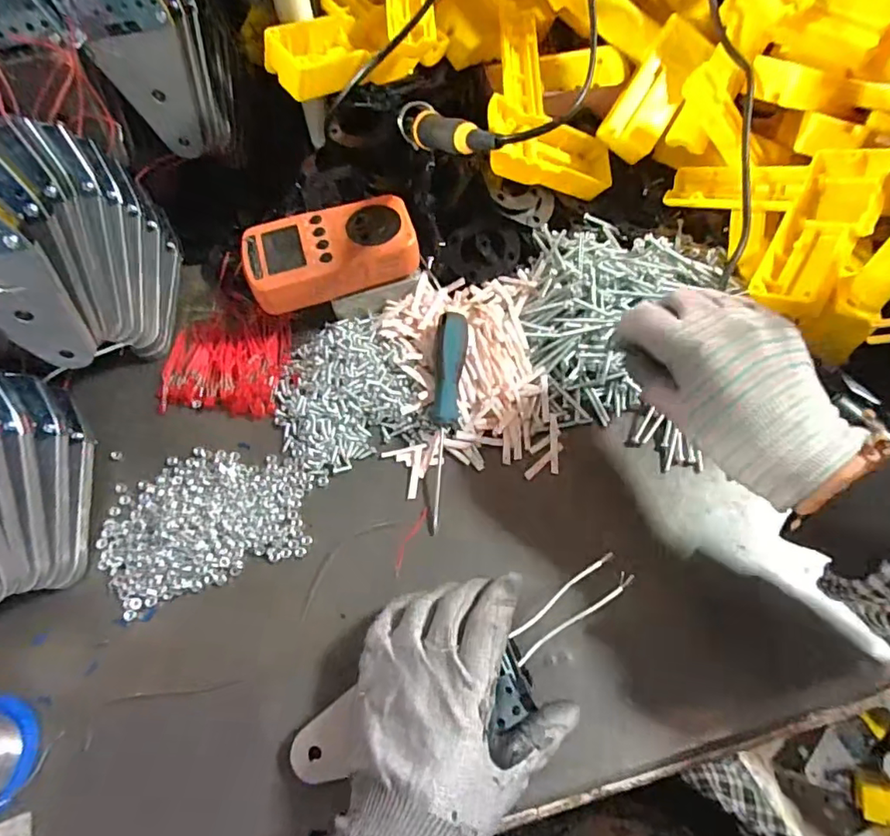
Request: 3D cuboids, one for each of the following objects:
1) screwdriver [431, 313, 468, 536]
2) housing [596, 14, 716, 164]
[{"bbox_3d":[0.000,-0.001,0.398,0.021,0.016,0.153,5,82,4],"label":"screwdriver"},{"bbox_3d":[0.168,-0.261,0.445,0.043,0.029,0.106,34,97,16],"label":"housing"}]

